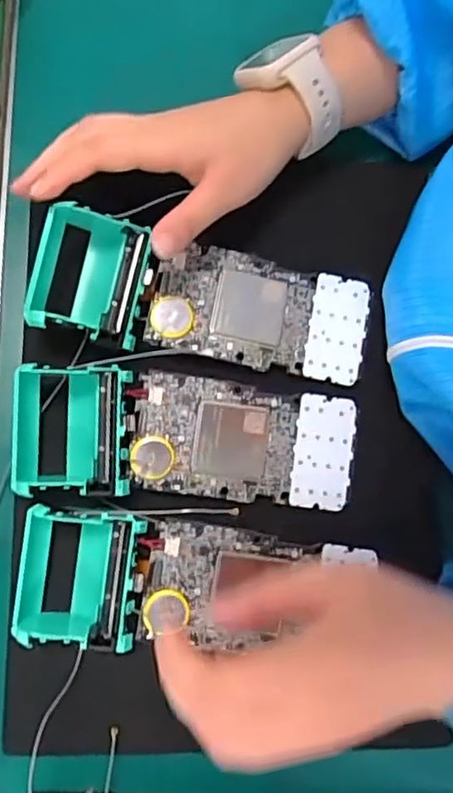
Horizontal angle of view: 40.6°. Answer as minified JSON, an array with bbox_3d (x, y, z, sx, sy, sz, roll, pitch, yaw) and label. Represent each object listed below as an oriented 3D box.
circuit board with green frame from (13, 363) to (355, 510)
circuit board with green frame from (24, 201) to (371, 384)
[{"bbox_3d":[-0.025,0.020,0.345,0.193,0.043,0.075,2,78,0],"label":"circuit board with green frame"},{"bbox_3d":[-0.013,-0.055,0.365,0.194,0.041,0.073,11,78,-9],"label":"circuit board with green frame"}]

